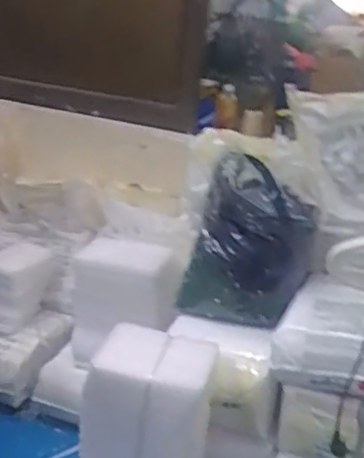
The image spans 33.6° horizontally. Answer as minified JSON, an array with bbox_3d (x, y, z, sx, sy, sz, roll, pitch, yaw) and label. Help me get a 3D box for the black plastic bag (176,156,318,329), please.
[{"bbox_3d":[0.182,0.043,1.640,0.318,0.385,0.228,15,23,25],"label":"black plastic bag"}]

